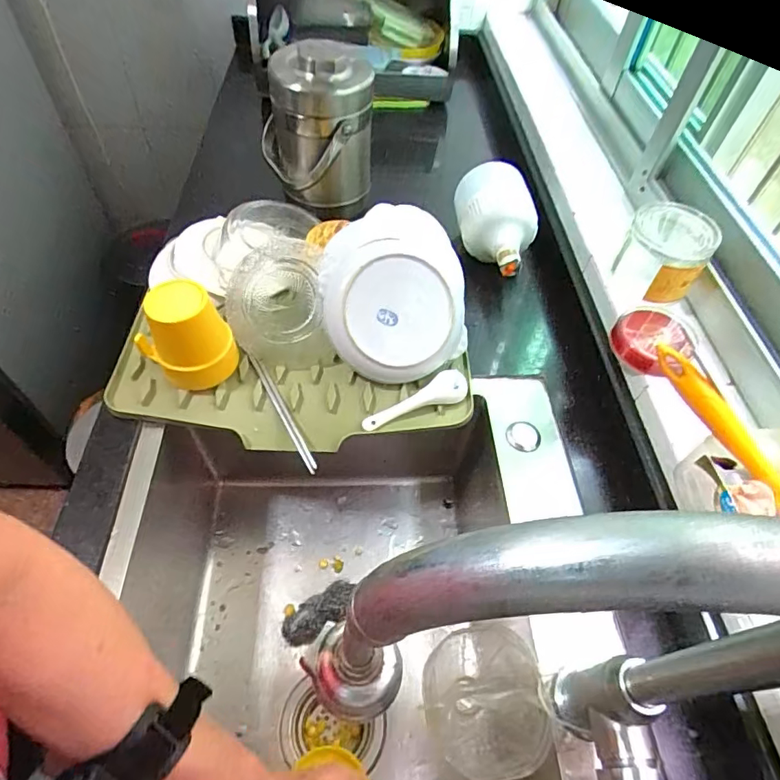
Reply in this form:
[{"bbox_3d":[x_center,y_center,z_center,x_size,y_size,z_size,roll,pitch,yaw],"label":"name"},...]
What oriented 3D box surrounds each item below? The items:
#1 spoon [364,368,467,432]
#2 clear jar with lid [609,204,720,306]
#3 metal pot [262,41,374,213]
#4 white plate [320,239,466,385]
[{"bbox_3d":[0.028,0.013,0.549,0.123,0.017,0.033,-23,58,-5],"label":"spoon"},{"bbox_3d":[0.289,-0.135,0.521,0.069,0.096,0.062,1,54,-4],"label":"clear jar with lid"},{"bbox_3d":[-0.101,-0.357,0.681,0.142,0.177,0.152,2,53,-3],"label":"metal pot"},{"bbox_3d":[0.006,-0.085,0.541,0.150,0.025,0.152,-1,97,-7],"label":"white plate"}]

